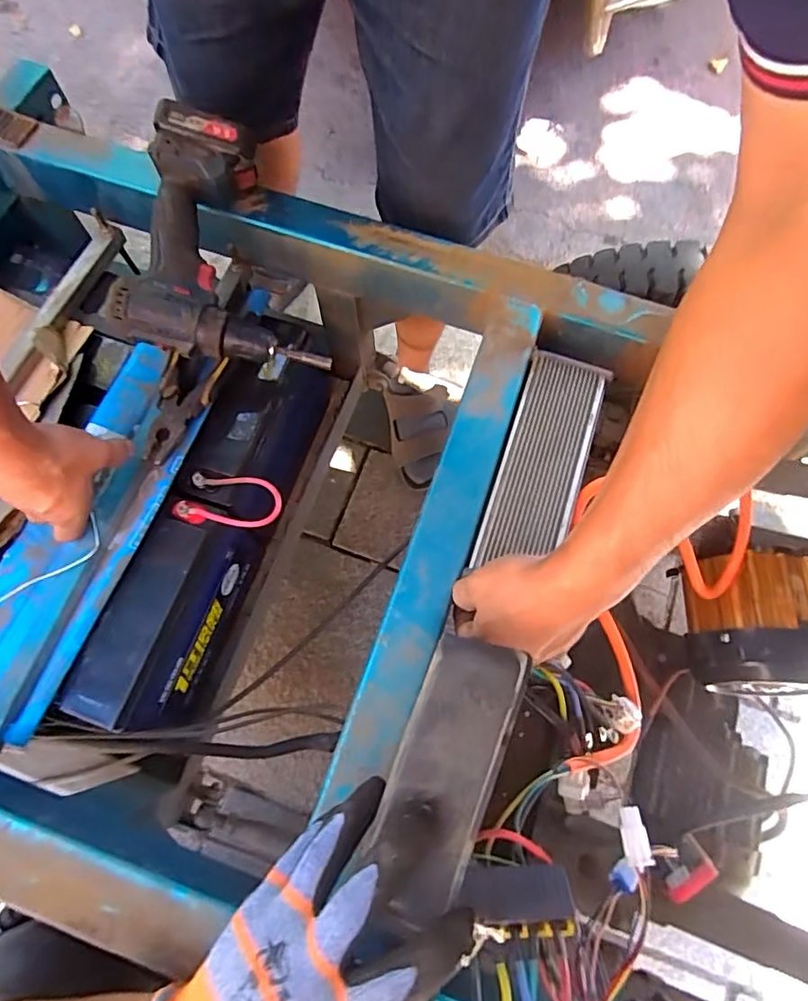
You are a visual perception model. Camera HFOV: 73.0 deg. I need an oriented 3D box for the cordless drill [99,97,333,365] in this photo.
[{"bbox_3d":[-0.180,-0.252,0.547,0.186,0.068,0.215,6,97,-11],"label":"cordless drill"}]

